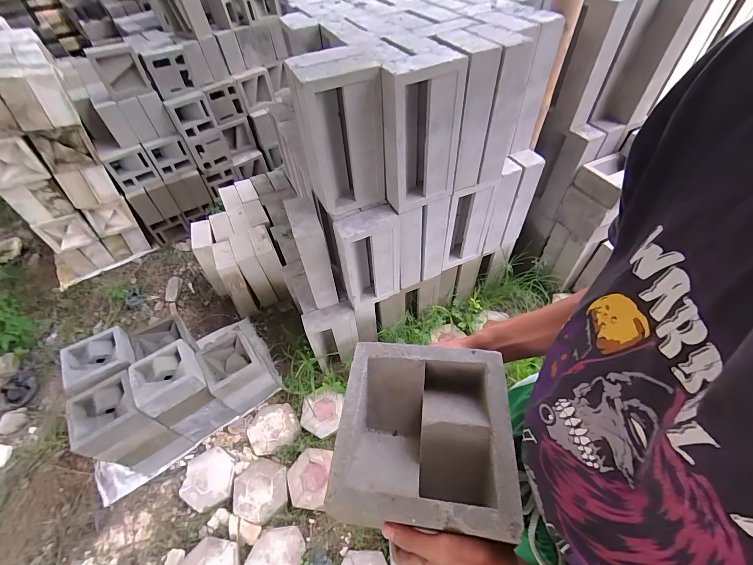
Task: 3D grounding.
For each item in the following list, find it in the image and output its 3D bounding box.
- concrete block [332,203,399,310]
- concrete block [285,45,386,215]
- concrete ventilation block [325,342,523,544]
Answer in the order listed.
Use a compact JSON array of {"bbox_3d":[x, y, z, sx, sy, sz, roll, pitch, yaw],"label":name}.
[{"bbox_3d":[-0.029,-0.078,1.193,0.213,0.397,0.088,-27,53,-14],"label":"concrete block"},{"bbox_3d":[-0.110,-0.431,0.973,0.224,0.402,0.183,-23,53,-12],"label":"concrete block"},{"bbox_3d":[0.057,0.180,0.404,0.193,0.075,0.199,4,53,7],"label":"concrete ventilation block"}]

